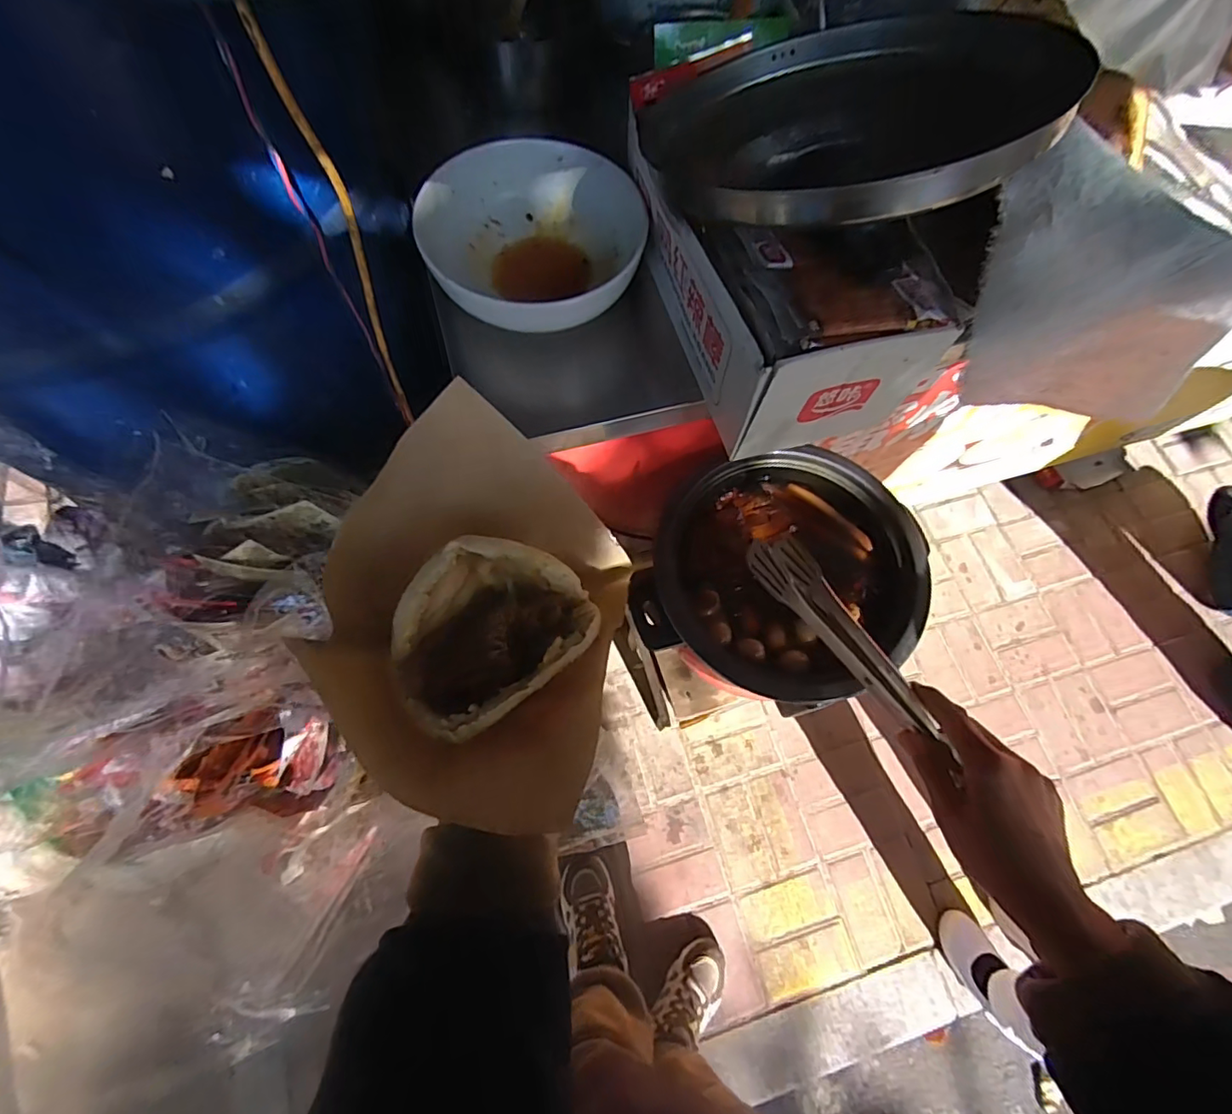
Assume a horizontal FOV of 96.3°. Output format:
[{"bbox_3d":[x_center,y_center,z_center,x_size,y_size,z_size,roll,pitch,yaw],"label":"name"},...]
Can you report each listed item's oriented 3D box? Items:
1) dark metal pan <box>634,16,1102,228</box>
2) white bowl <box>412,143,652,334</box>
[{"bbox_3d":[0.158,-0.329,0.415,0.251,0.049,0.242,-12,59,8],"label":"dark metal pan"},{"bbox_3d":[-0.075,-0.286,0.498,0.180,0.059,0.190,1,68,-3],"label":"white bowl"}]

